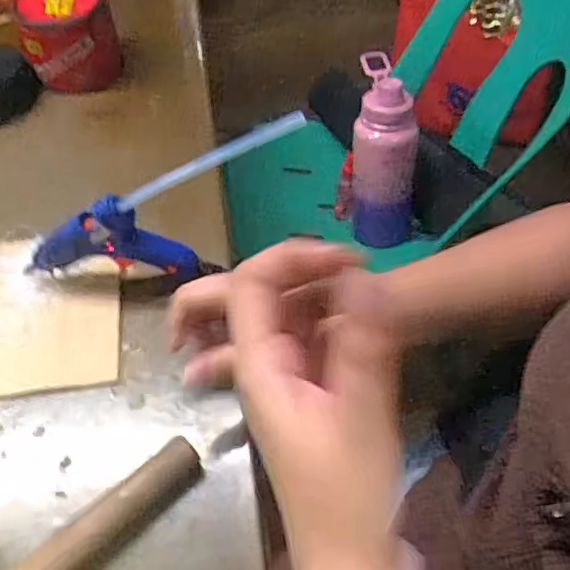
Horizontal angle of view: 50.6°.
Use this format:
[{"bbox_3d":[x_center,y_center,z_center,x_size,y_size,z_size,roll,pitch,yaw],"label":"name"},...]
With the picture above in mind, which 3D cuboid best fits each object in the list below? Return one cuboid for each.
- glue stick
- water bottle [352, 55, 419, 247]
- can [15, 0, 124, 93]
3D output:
[{"bbox_3d":[-0.056,-0.085,0.423,0.157,0.011,0.009,-19,48,26],"label":"glue stick"},{"bbox_3d":[0.141,-0.183,0.868,0.086,0.270,0.095,-4,32,-2],"label":"water bottle"},{"bbox_3d":[-0.245,-0.292,0.689,0.097,0.086,0.100,0,53,1],"label":"can"}]

